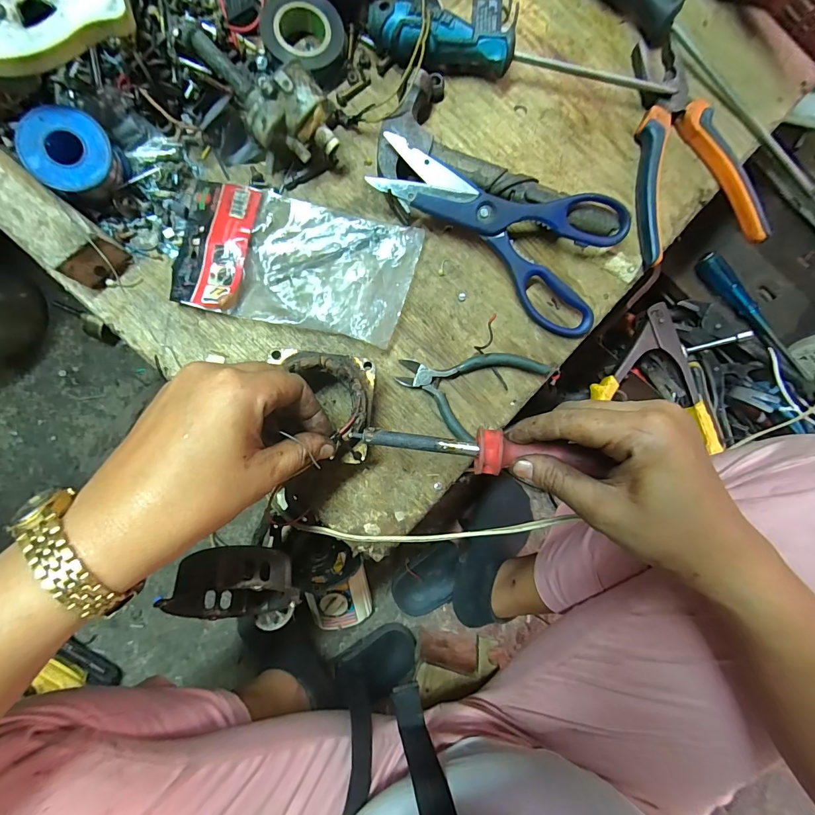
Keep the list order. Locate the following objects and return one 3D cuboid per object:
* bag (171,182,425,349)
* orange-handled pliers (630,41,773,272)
[{"bbox_3d":[-0.082,-0.111,0.303,0.170,0.011,0.099,11,82,-4],"label":"bag"},{"bbox_3d":[0.240,-0.216,0.331,0.100,0.017,0.181,-6,88,-5],"label":"orange-handled pliers"}]

